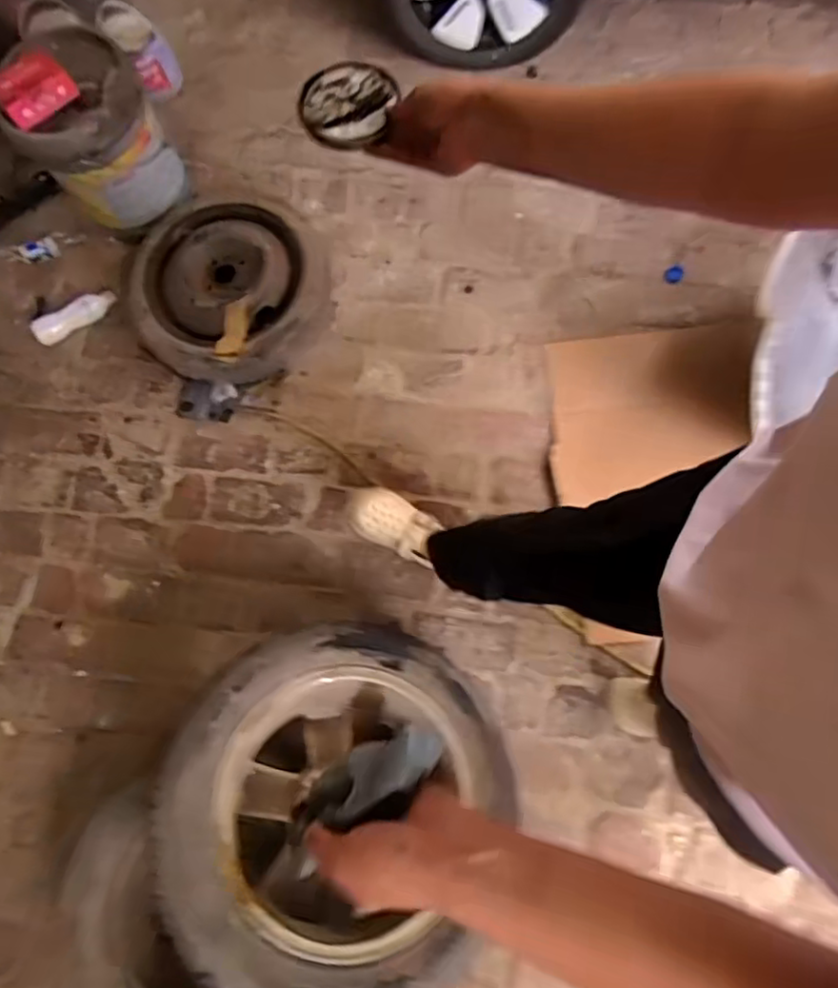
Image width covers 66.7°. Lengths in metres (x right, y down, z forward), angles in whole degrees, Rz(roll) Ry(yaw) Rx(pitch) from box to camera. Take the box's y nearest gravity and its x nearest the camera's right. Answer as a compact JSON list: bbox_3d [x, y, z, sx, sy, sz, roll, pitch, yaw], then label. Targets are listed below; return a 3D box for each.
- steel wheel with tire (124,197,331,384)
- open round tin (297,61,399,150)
[{"bbox_3d":[-0.443,-0.464,1.465,0.443,0.160,0.403,-1,76,4],"label":"steel wheel with tire"},{"bbox_3d":[-0.067,-0.361,0.588,0.085,0.023,0.092,0,76,1],"label":"open round tin"}]

